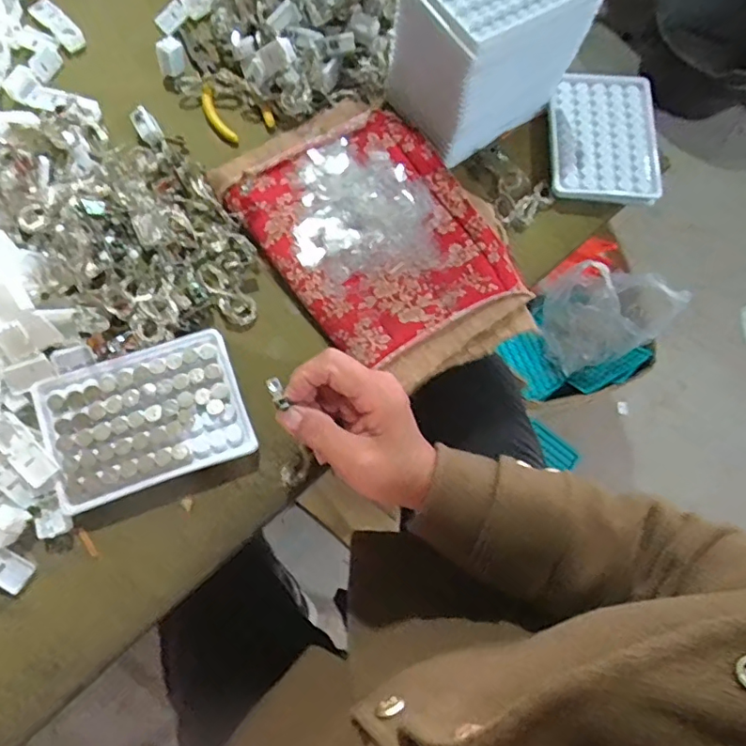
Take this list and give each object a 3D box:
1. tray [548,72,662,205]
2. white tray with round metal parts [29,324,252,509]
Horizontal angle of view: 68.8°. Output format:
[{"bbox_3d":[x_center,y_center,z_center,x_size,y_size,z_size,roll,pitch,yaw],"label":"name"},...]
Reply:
[{"bbox_3d":[0.208,-0.217,0.496,0.092,0.015,0.130,7,73,-6],"label":"tray"},{"bbox_3d":[-0.157,0.030,0.379,0.127,0.023,0.095,-19,77,-13],"label":"white tray with round metal parts"}]

